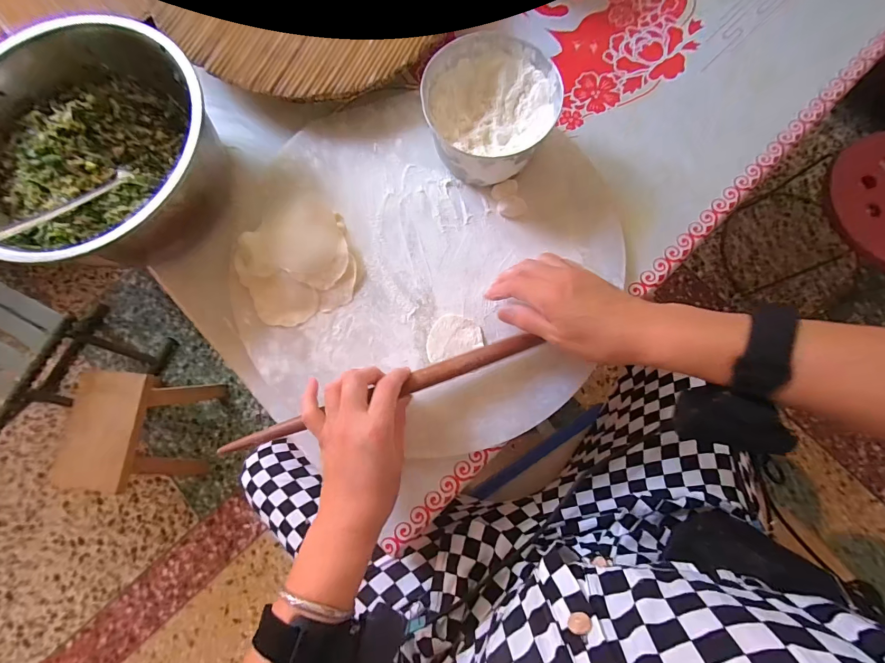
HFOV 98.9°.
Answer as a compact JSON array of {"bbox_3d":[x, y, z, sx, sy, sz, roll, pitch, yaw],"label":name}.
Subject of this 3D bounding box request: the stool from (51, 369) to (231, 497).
[{"bbox_3d":[-0.698,0.231,0.894,0.186,0.240,0.242,7,79,5],"label":"stool"}]

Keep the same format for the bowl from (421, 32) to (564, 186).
[{"bbox_3d":[0.050,-0.240,0.419,0.135,0.065,0.150,-19,78,0],"label":"bowl"}]

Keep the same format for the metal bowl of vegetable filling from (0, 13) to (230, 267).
[{"bbox_3d":[-0.370,-0.189,0.406,0.255,0.097,0.254,-1,79,4],"label":"metal bowl of vegetable filling"}]

